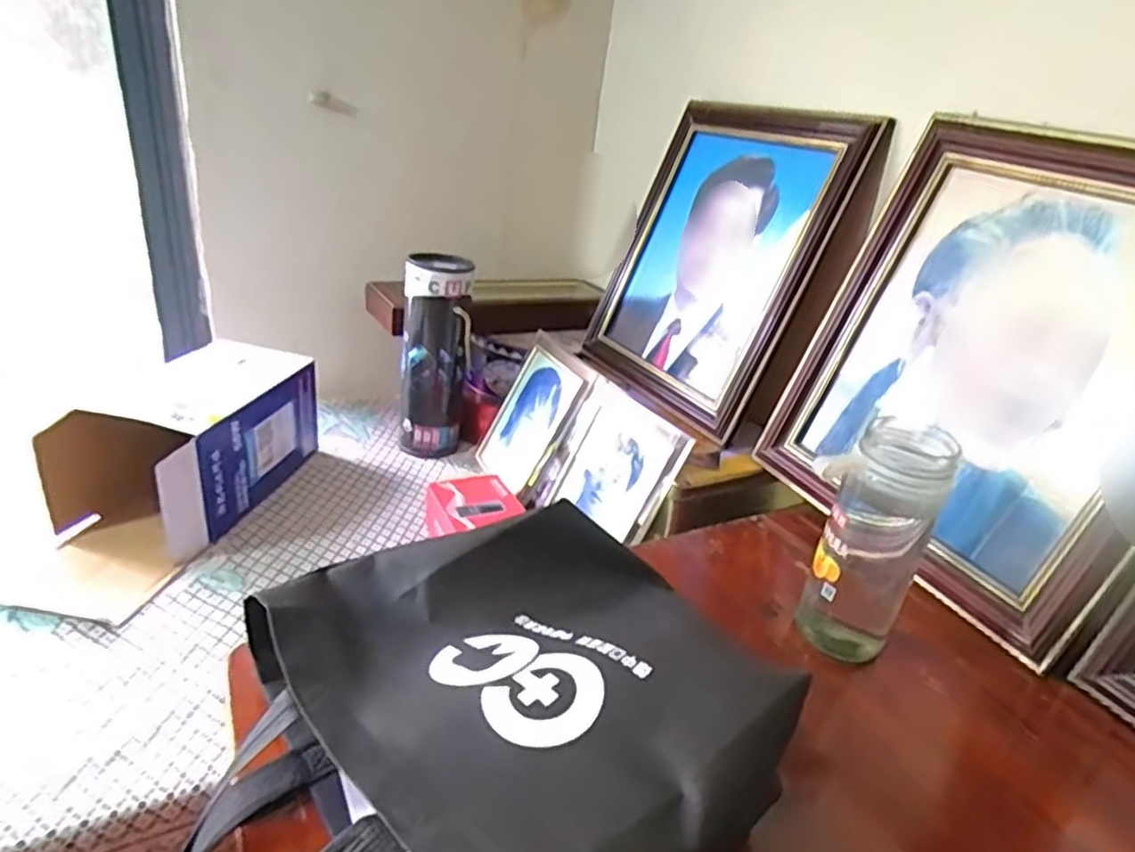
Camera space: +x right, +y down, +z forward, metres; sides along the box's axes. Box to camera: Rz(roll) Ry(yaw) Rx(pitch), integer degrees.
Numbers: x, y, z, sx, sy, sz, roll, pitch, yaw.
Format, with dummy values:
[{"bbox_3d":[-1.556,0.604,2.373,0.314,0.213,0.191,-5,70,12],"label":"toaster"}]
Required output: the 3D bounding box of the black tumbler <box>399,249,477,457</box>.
[{"bbox_3d":[-0.184,-0.096,0.948,0.092,0.266,0.082,4,27,-8],"label":"black tumbler"}]

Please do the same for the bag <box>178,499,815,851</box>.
[{"bbox_3d":[-0.056,0.158,0.367,0.309,0.103,0.270,-16,35,-38],"label":"bag"}]

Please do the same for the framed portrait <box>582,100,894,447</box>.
[{"bbox_3d":[0.184,-0.204,0.842,0.033,0.371,0.334,14,18,-35],"label":"framed portrait"}]

